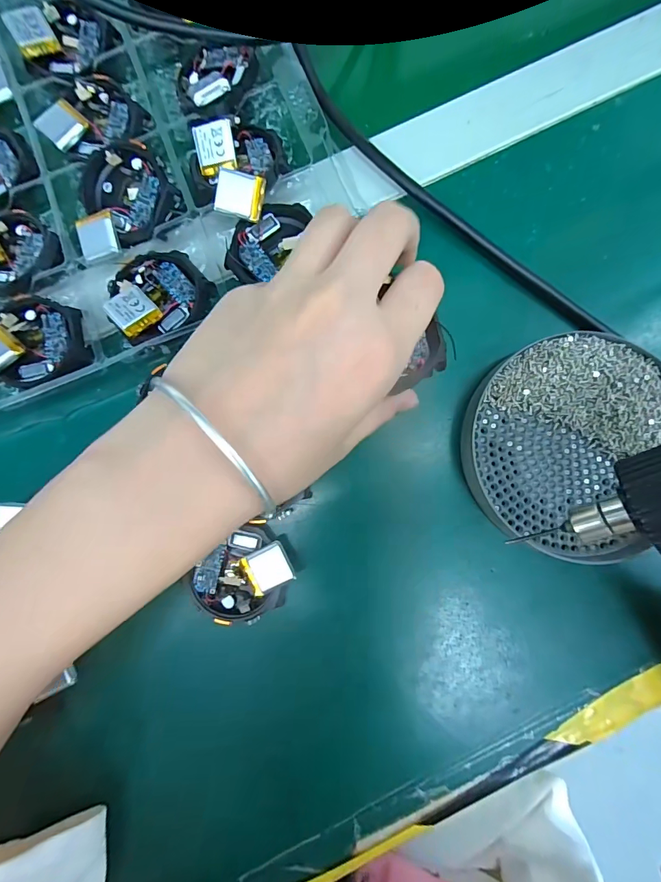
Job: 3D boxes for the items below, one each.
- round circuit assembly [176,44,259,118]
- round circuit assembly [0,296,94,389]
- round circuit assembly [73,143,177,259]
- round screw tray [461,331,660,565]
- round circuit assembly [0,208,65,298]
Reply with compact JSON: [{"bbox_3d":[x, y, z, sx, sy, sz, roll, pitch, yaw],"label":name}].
[{"bbox_3d":[-0.063,-0.204,0.214,0.047,0.015,0.044,0,85,0],"label":"round circuit assembly"},{"bbox_3d":[-0.157,-0.052,0.203,0.053,0.018,0.045,-20,85,-2],"label":"round circuit assembly"},{"bbox_3d":[-0.117,-0.132,0.209,0.057,0.014,0.049,-33,86,-3],"label":"round circuit assembly"},{"bbox_3d":[0.121,-0.002,0.198,0.098,0.015,0.110,30,86,3],"label":"round screw tray"},{"bbox_3d":[-0.176,-0.103,0.210,0.054,0.013,0.046,33,86,3],"label":"round circuit assembly"}]

